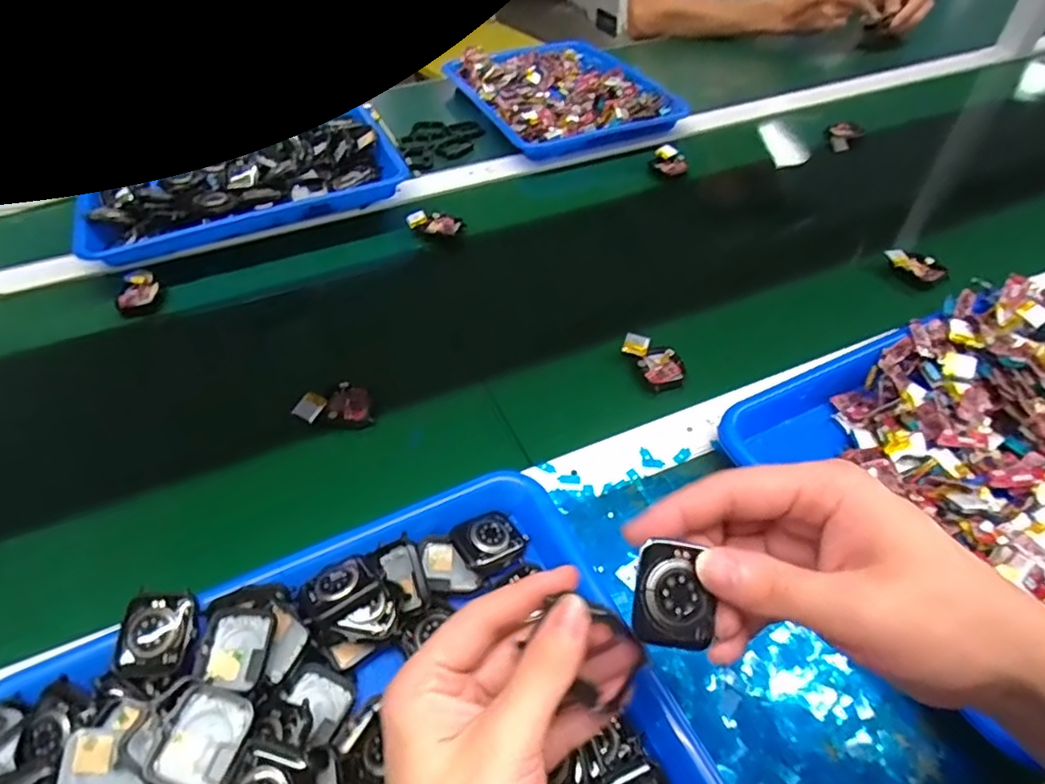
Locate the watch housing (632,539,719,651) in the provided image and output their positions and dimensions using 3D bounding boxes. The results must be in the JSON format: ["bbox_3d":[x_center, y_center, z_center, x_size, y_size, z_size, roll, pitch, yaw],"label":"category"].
[{"bbox_3d":[0.056,0.078,0.229,0.028,0.010,0.037,2,75,-1],"label":"watch housing"}]

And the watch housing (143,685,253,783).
[{"bbox_3d":[-0.154,0.165,0.284,0.033,0.008,0.044,13,50,12],"label":"watch housing"}]

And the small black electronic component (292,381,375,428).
[{"bbox_3d":[-0.145,0.009,0.467,0.056,0.014,0.036,2,49,3],"label":"small black electronic component"}]

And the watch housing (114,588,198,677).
[{"bbox_3d":[-0.195,0.128,0.317,0.037,0.009,0.040,2,67,-7],"label":"watch housing"}]

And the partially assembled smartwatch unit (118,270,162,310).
[{"bbox_3d":[-0.364,-0.099,0.565,0.034,0.009,0.050,-9,49,-7],"label":"partially assembled smartwatch unit"}]

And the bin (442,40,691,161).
[{"bbox_3d":[0.047,-0.423,0.824,0.242,0.038,0.294,-17,51,-13],"label":"bin"}]

